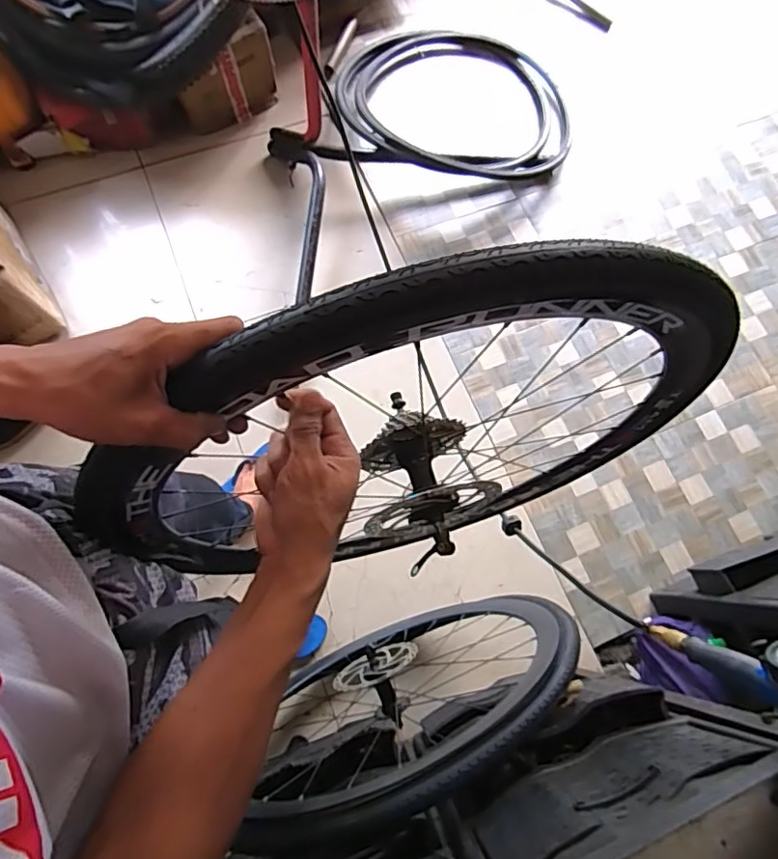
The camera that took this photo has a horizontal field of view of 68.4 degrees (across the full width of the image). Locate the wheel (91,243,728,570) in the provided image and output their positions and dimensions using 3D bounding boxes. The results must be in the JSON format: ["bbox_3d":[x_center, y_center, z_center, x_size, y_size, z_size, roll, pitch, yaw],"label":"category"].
[{"bbox_3d":[0.050,0.040,0.637,0.623,0.647,0.136,-12,77,-5],"label":"wheel"}]

